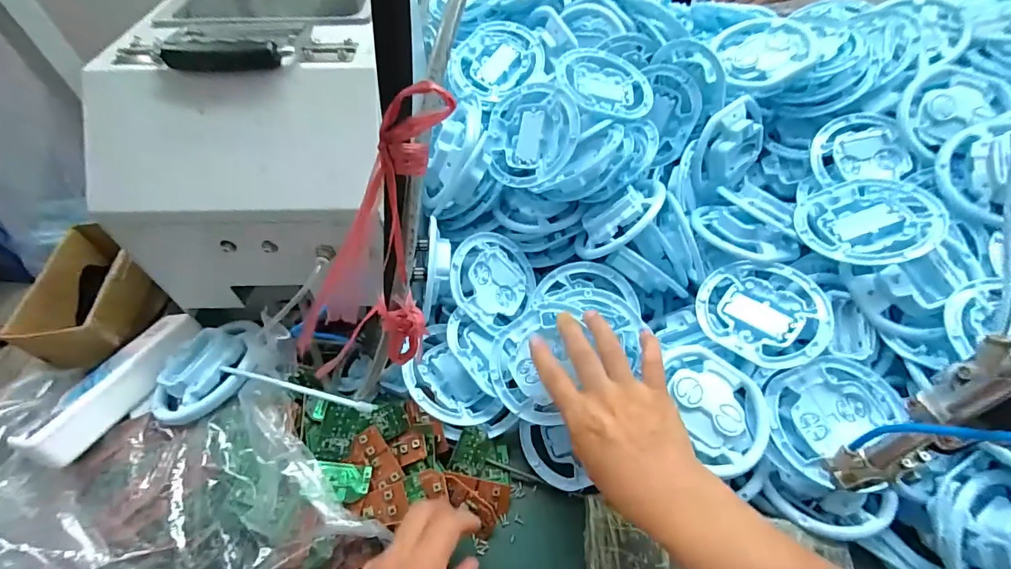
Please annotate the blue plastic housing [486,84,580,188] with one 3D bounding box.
[{"bbox_3d":[0.029,-0.150,0.459,0.100,0.021,0.104,6,86,30],"label":"blue plastic housing"}]

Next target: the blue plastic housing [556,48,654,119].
[{"bbox_3d":[0.103,-0.211,0.484,0.103,0.026,0.094,6,60,-12],"label":"blue plastic housing"}]

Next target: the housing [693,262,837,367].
[{"bbox_3d":[0.232,0.023,0.406,0.105,0.031,0.095,35,61,25],"label":"housing"}]

